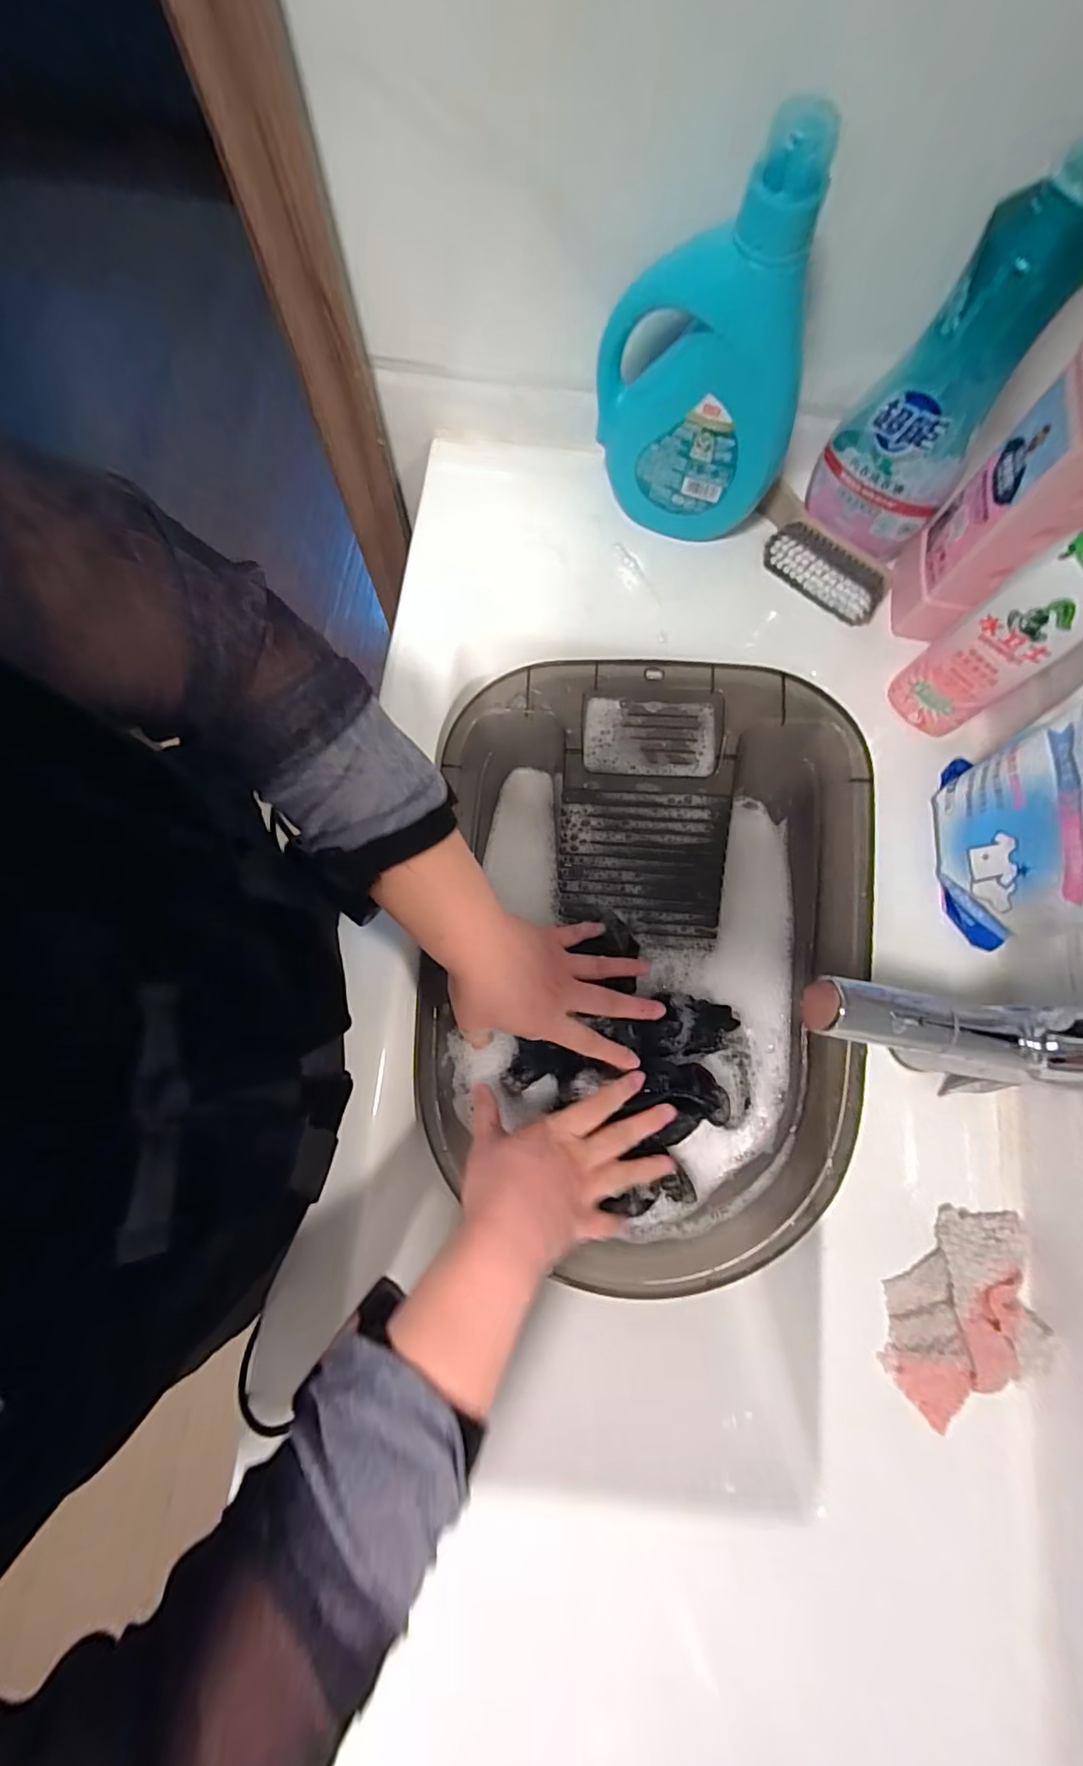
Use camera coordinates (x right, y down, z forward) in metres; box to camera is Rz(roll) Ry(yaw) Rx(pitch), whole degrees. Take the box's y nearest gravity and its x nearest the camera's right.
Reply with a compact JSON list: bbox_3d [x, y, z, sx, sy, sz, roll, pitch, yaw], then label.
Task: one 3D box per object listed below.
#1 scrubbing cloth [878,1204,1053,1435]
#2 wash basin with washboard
[{"bbox_3d":[0.280,0.282,0.366,0.129,0.030,0.088,-43,82,-10],"label":"scrubbing cloth"},{"bbox_3d":[0.071,0.058,0.444,0.306,0.098,0.458,7,77,0],"label":"wash basin with washboard"}]

